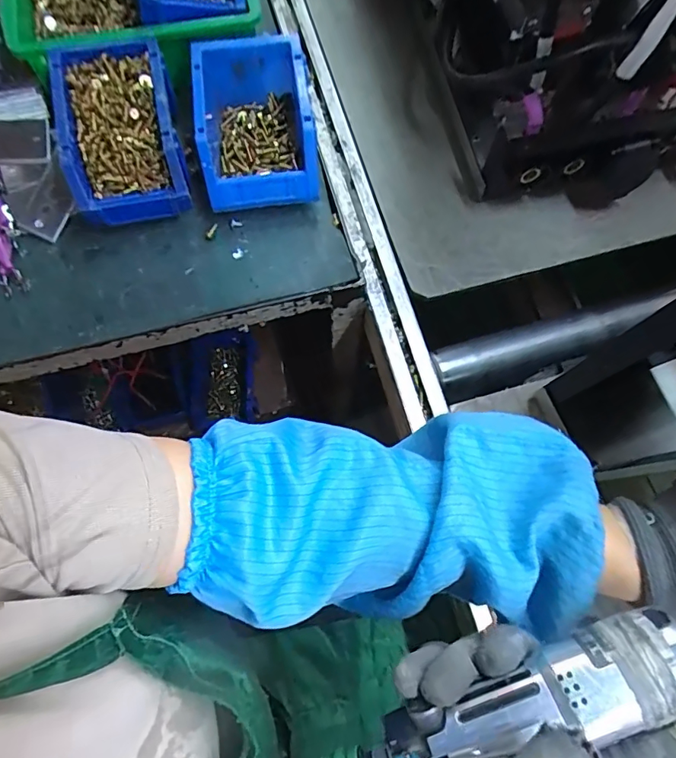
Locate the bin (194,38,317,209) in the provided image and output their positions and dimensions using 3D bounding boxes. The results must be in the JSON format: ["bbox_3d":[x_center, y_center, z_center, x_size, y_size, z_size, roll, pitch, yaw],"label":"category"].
[{"bbox_3d":[-0.082,-0.257,0.489,0.115,0.077,0.161,-10,74,-3],"label":"bin"}]

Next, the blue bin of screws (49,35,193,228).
[{"bbox_3d":[-0.215,-0.245,0.479,0.113,0.080,0.171,-14,74,-4],"label":"blue bin of screws"}]

